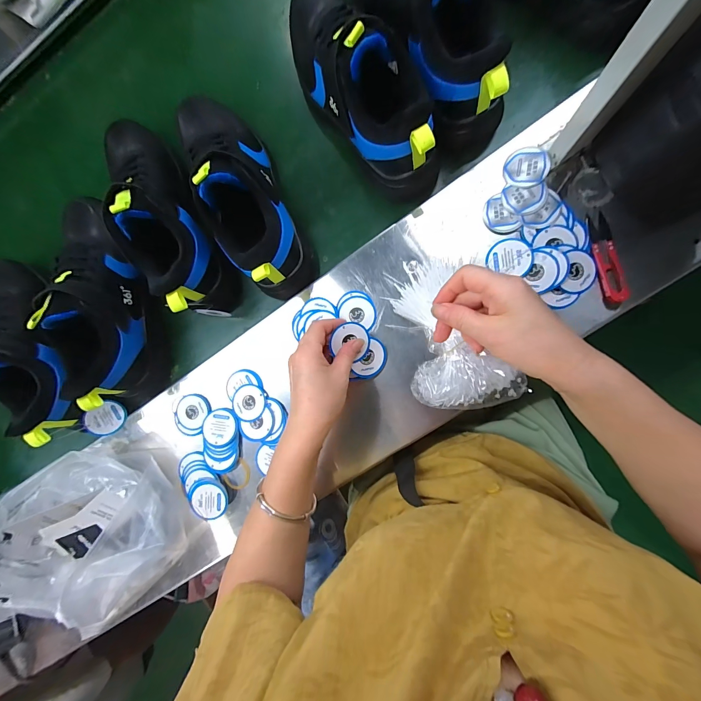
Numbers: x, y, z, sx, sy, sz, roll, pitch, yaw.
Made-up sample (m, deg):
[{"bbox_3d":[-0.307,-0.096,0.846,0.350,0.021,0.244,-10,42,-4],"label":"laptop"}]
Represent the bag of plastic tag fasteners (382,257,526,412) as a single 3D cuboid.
[{"bbox_3d":[0.111,-0.020,0.370,0.110,0.032,0.182,-21,76,6],"label":"bag of plastic tag fasteners"}]

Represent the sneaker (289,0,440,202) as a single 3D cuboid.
[{"bbox_3d":[0.002,-0.318,0.373,0.104,0.130,0.279,-37,87,6],"label":"sneaker"}]

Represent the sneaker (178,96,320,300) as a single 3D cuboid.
[{"bbox_3d":[-0.135,-0.214,0.395,0.091,0.120,0.295,-28,87,6],"label":"sneaker"}]

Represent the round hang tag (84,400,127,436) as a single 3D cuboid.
[{"bbox_3d":[-0.346,0.097,0.455,0.050,0.010,0.044,-42,113,-27],"label":"round hang tag"}]

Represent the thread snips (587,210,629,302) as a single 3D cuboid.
[{"bbox_3d":[0.284,-0.104,0.352,0.024,0.017,0.101,-7,90,7],"label":"thread snips"}]

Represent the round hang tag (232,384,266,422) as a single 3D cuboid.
[{"bbox_3d":[-0.136,0.070,0.427,0.048,0.004,0.047,-2,83,12],"label":"round hang tag"}]

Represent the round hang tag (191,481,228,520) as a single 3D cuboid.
[{"bbox_3d":[-0.185,0.197,0.420,0.046,0.007,0.045,0,82,-3],"label":"round hang tag"}]

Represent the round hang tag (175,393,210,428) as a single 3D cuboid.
[{"bbox_3d":[-0.220,0.084,0.445,0.041,0.007,0.044,0,93,-4],"label":"round hang tag"}]

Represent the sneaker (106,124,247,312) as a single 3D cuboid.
[{"bbox_3d":[-0.246,-0.186,0.414,0.103,0.118,0.288,-28,88,6],"label":"sneaker"}]

